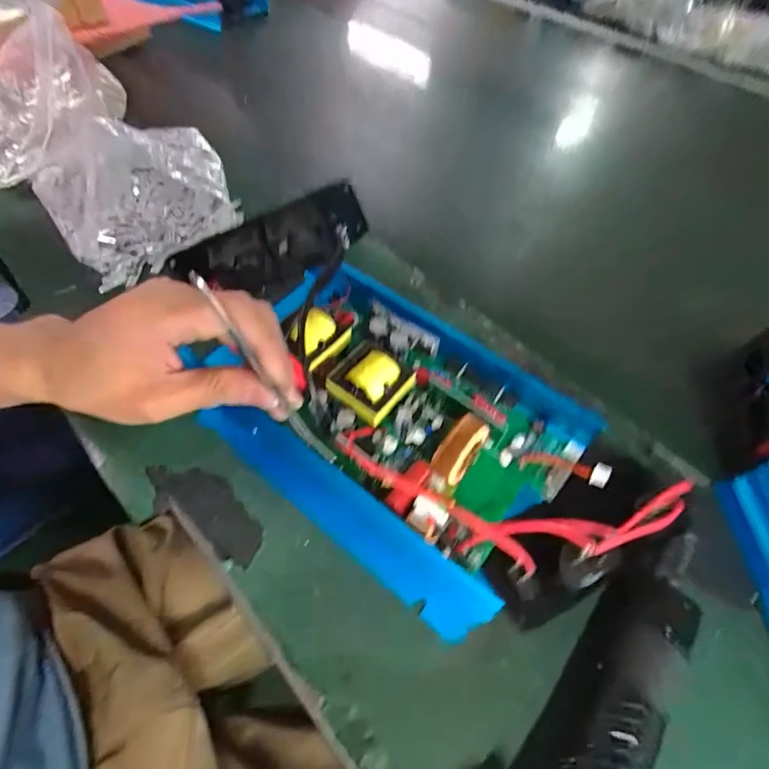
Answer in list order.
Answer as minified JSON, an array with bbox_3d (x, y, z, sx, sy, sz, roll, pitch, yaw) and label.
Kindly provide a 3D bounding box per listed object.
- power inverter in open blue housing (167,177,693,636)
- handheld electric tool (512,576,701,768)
[{"bbox_3d":[0.005,0.007,0.267,0.315,0.106,0.165,36,64,21],"label":"power inverter in open blue housing"},{"bbox_3d":[0.101,0.168,0.198,0.042,0.035,0.168,32,55,19],"label":"handheld electric tool"}]

